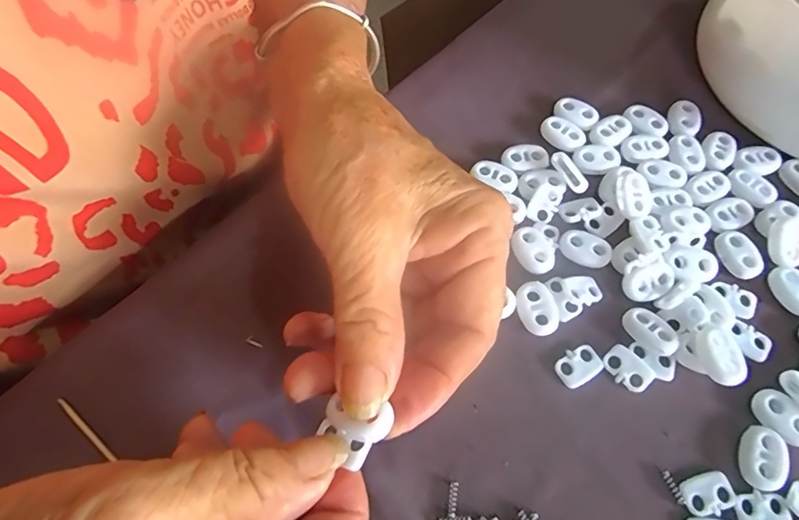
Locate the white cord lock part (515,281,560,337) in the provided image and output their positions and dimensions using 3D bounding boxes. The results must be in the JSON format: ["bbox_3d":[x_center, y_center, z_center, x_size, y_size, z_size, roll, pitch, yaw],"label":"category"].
[{"bbox_3d":[0.056,0.021,0.205,0.015,0.008,0.021,-18,66,-10],"label":"white cord lock part"}]

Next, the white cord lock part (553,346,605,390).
[{"bbox_3d":[0.071,0.042,0.197,0.018,0.004,0.013,-30,68,-15],"label":"white cord lock part"}]

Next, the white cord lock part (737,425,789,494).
[{"bbox_3d":[0.132,0.072,0.181,0.015,0.005,0.022,14,64,5],"label":"white cord lock part"}]

